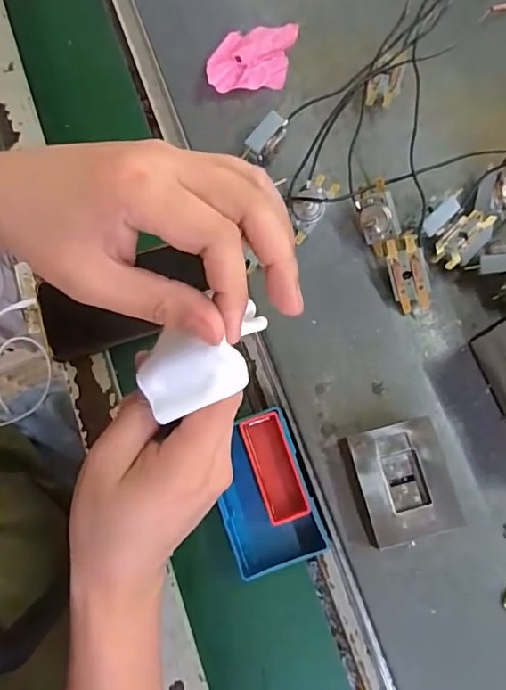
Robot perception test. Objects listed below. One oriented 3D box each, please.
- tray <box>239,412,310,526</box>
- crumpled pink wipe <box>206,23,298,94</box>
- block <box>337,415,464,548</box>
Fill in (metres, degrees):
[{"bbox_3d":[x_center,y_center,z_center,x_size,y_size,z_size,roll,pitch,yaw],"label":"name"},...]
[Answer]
[{"bbox_3d":[0.016,0.097,0.405,0.032,0.019,0.081,-18,77,-5],"label":"tray"},{"bbox_3d":[0.001,-0.264,0.473,0.092,0.015,0.059,-17,77,-5],"label":"crumpled pink wipe"},{"bbox_3d":[0.107,0.101,0.380,0.068,0.028,0.079,-14,77,-4],"label":"block"}]

